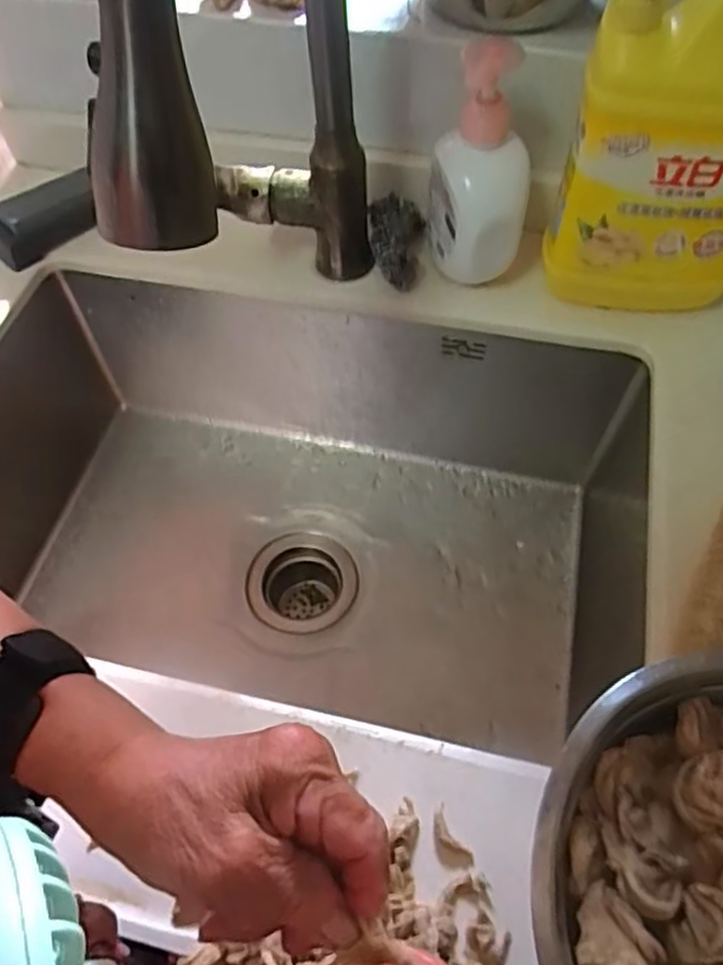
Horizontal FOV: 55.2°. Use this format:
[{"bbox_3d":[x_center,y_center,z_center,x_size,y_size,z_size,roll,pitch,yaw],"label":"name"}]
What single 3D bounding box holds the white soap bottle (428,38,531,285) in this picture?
[{"bbox_3d":[0.091,-0.236,0.525,0.071,0.168,0.066,2,58,2],"label":"white soap bottle"}]

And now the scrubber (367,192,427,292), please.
[{"bbox_3d":[0.029,-0.205,0.590,0.048,0.037,0.076,3,58,3],"label":"scrubber"}]

